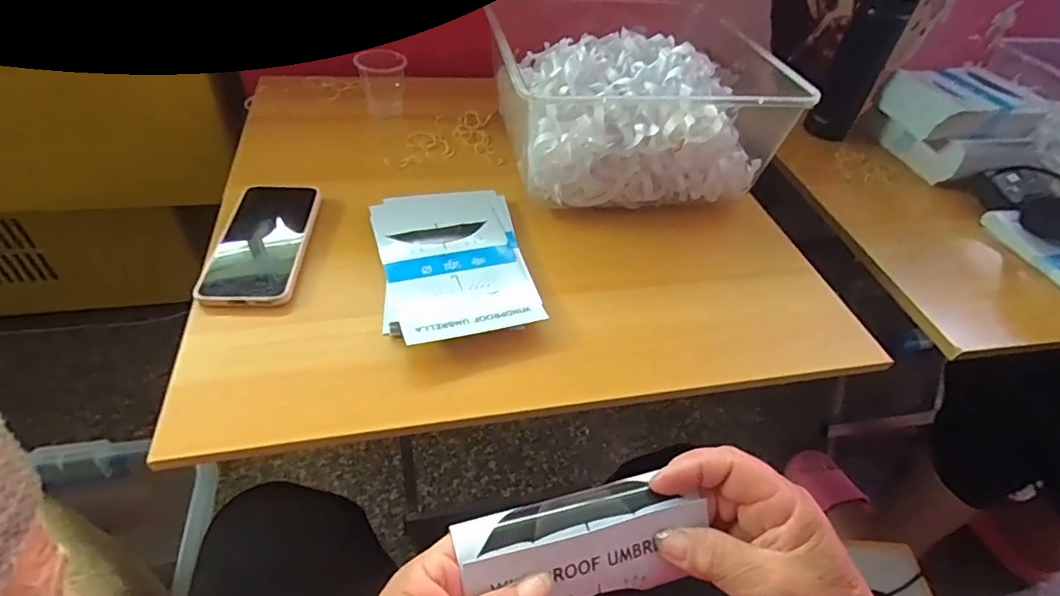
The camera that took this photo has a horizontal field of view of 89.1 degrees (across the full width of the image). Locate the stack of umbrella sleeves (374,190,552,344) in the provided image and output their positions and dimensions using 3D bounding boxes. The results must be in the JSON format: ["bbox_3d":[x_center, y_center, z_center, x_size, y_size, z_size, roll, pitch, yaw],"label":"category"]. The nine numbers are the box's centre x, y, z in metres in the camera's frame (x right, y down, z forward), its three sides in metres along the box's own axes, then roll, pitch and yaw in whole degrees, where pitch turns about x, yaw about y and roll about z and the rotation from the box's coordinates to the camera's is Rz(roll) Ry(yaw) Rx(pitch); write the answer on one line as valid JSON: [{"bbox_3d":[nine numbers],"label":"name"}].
[{"bbox_3d":[-0.074,-0.041,0.507,0.131,0.016,0.204,-8,47,-14],"label":"stack of umbrella sleeves"}]

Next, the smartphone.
[{"bbox_3d":[-0.249,-0.054,0.503,0.079,0.009,0.164,-1,45,-8],"label":"smartphone"}]

